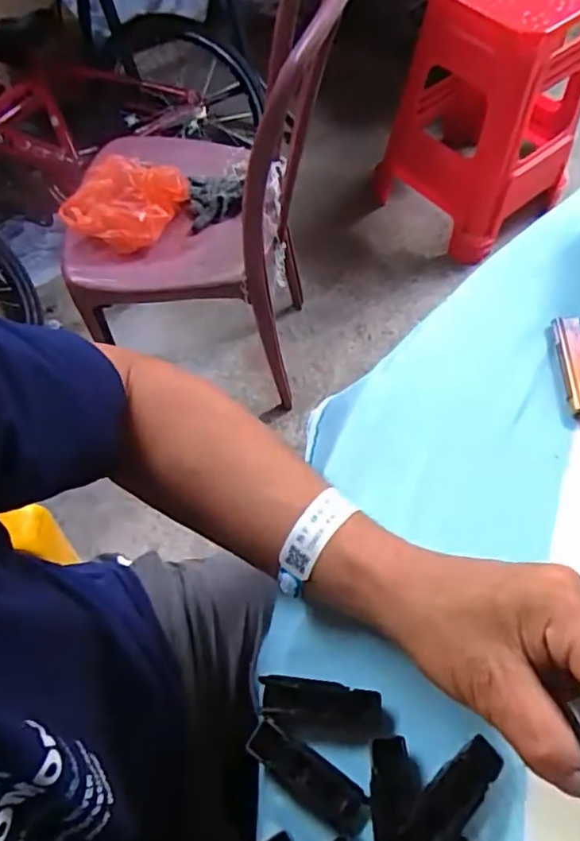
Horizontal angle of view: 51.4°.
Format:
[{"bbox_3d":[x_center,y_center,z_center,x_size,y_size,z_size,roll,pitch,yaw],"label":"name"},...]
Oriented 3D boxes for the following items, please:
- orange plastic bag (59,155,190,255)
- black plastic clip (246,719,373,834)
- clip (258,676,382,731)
[{"bbox_3d":[-0.284,-0.370,1.031,0.176,0.070,0.157,16,64,11],"label":"orange plastic bag"},{"bbox_3d":[0.009,0.187,0.316,0.070,0.008,0.022,30,68,17],"label":"black plastic clip"},{"bbox_3d":[0.017,0.157,0.333,0.065,0.013,0.023,4,63,5],"label":"clip"}]

